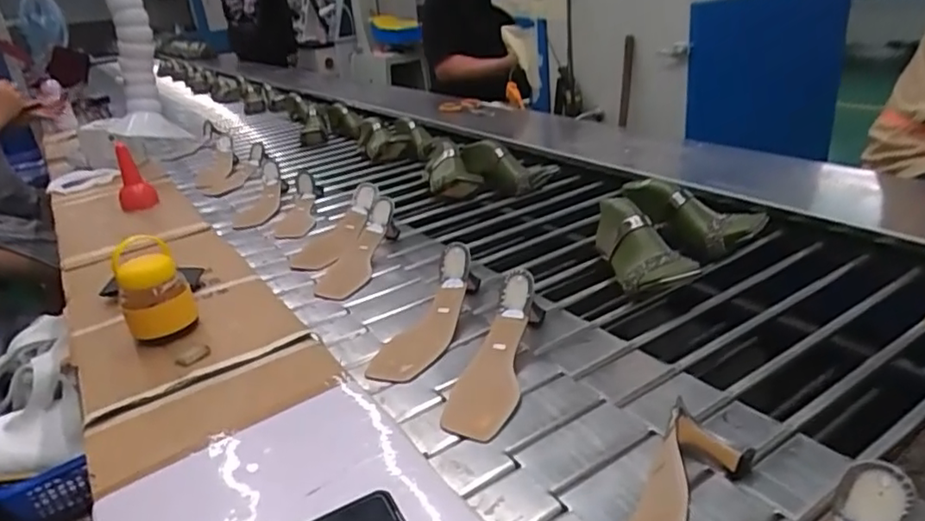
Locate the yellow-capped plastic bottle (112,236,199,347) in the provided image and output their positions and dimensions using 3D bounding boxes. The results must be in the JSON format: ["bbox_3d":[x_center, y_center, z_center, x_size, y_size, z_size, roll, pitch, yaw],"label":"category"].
[{"bbox_3d":[-0.376,0.041,0.742,0.076,0.122,0.083,-19,33,-27],"label":"yellow-capped plastic bottle"}]

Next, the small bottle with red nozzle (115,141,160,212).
[{"bbox_3d":[-0.661,-0.158,1.217,0.068,0.152,0.058,-18,32,-25],"label":"small bottle with red nozzle"}]

